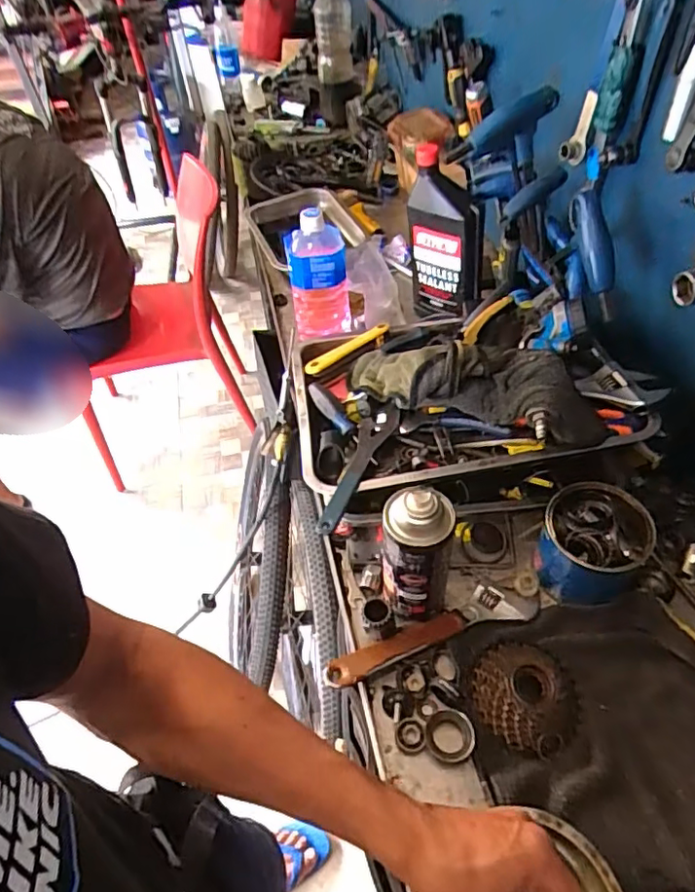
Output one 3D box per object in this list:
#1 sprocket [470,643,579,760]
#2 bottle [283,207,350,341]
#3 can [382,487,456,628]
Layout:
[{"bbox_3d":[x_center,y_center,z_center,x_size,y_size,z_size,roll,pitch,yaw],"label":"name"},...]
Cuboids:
[{"bbox_3d":[0.169,0.229,0.541,0.097,0.034,0.093,-2,49,2],"label":"sprocket"},{"bbox_3d":[-0.042,-0.242,0.818,0.080,0.170,0.062,-6,49,-1],"label":"bottle"},{"bbox_3d":[0.066,0.108,0.559,0.063,0.188,0.057,4,49,7],"label":"can"}]

